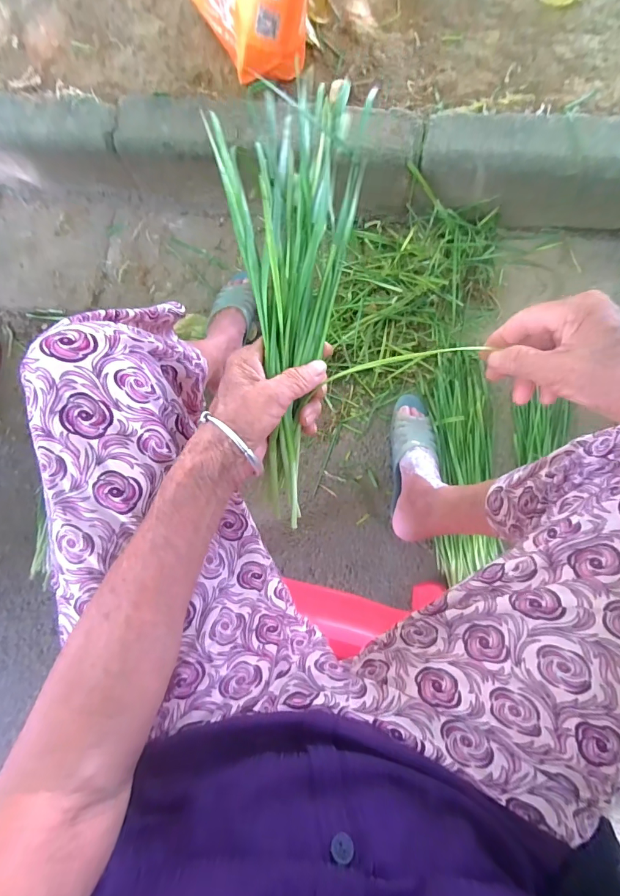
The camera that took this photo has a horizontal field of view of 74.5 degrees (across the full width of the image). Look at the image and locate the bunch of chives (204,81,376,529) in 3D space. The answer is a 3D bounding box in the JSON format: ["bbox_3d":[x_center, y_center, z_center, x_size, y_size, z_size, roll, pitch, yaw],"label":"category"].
[{"bbox_3d":[-0.024,-0.108,0.317,0.112,0.053,0.320,4,91,2],"label":"bunch of chives"}]

